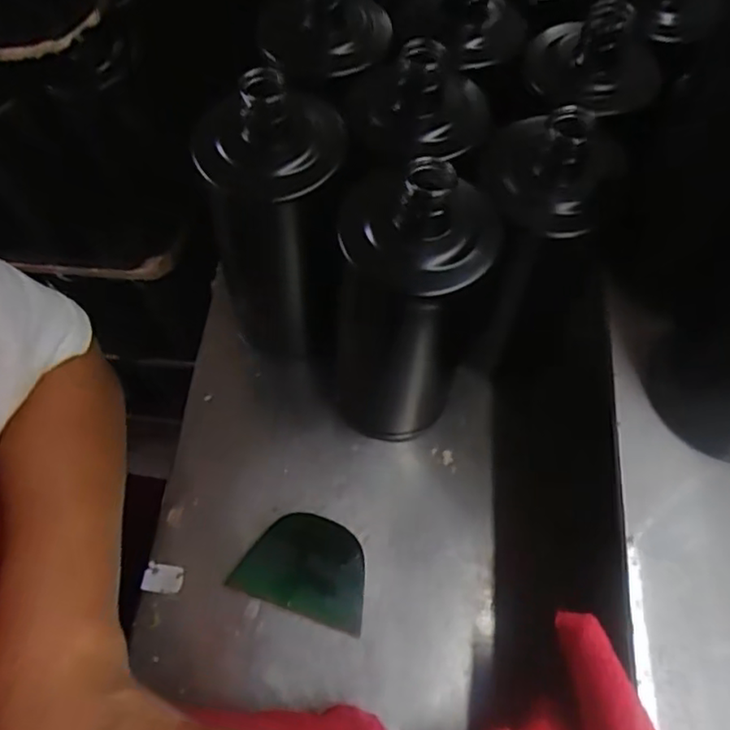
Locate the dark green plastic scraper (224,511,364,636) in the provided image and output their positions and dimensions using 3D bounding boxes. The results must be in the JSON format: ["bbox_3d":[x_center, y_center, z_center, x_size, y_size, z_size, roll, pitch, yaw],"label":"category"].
[{"bbox_3d":[-0.034,0.122,0.390,0.079,0.006,0.057,18,66,8],"label":"dark green plastic scraper"}]

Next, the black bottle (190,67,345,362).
[{"bbox_3d":[-0.049,-0.074,0.381,0.079,0.192,0.077,-2,62,3],"label":"black bottle"}]

